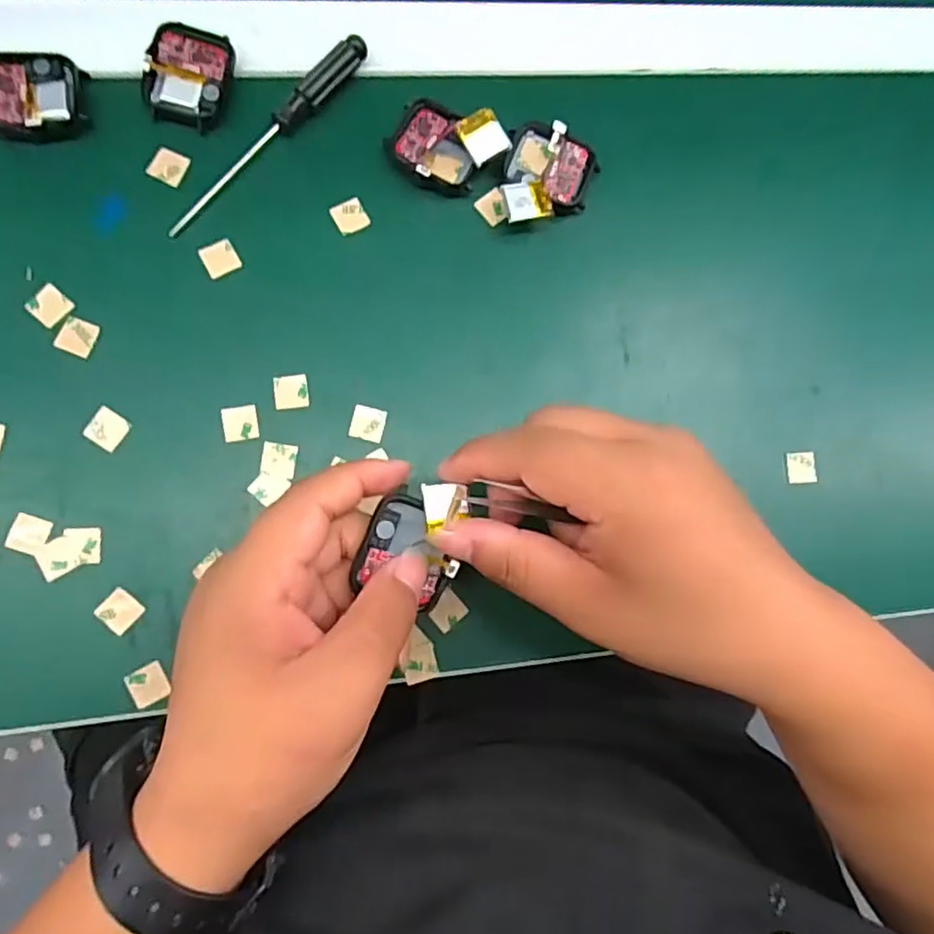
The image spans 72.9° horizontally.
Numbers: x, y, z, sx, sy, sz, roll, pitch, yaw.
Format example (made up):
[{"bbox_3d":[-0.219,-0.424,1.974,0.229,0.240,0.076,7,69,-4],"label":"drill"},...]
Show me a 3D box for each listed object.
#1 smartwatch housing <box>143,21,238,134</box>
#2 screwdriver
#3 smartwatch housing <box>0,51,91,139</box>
[{"bbox_3d":[-0.133,-0.187,0.303,0.038,0.008,0.046,15,82,-5],"label":"smartwatch housing"},{"bbox_3d":[-0.096,-0.161,0.303,0.011,0.012,0.130,43,81,-1],"label":"screwdriver"},{"bbox_3d":[-0.201,-0.170,0.291,0.044,0.009,0.040,1,83,-7],"label":"smartwatch housing"}]

